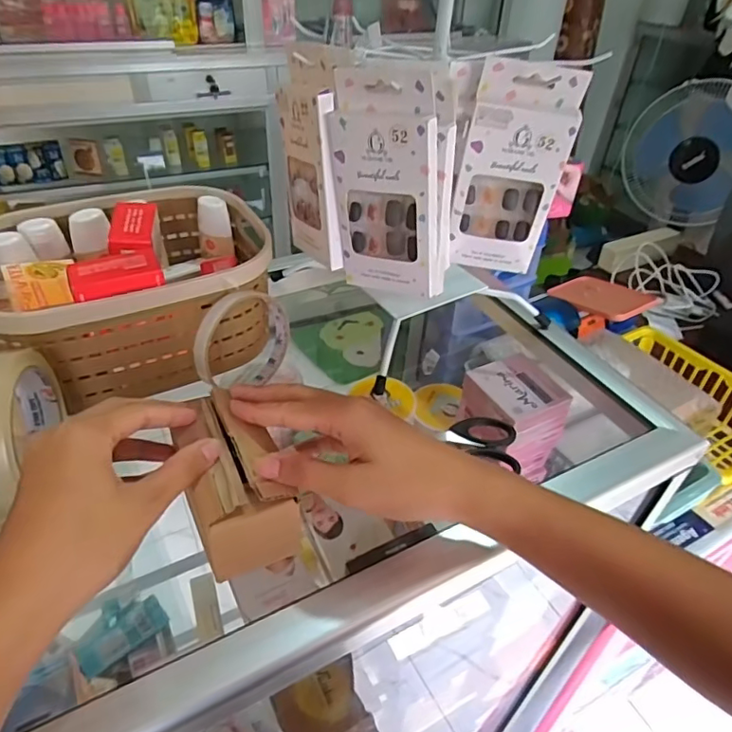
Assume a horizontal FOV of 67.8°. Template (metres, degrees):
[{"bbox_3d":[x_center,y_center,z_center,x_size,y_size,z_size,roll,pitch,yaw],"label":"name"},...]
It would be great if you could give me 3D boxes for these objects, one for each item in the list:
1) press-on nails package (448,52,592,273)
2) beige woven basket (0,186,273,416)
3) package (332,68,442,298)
[{"bbox_3d":[0.099,-0.133,0.379,0.071,0.140,0.014,5,40,1],"label":"press-on nails package"},{"bbox_3d":[-0.183,-0.063,0.432,0.204,0.097,0.147,-21,45,-26],"label":"beige woven basket"},{"bbox_3d":[0.013,-0.115,0.358,0.069,0.138,0.015,15,36,26],"label":"package"}]

